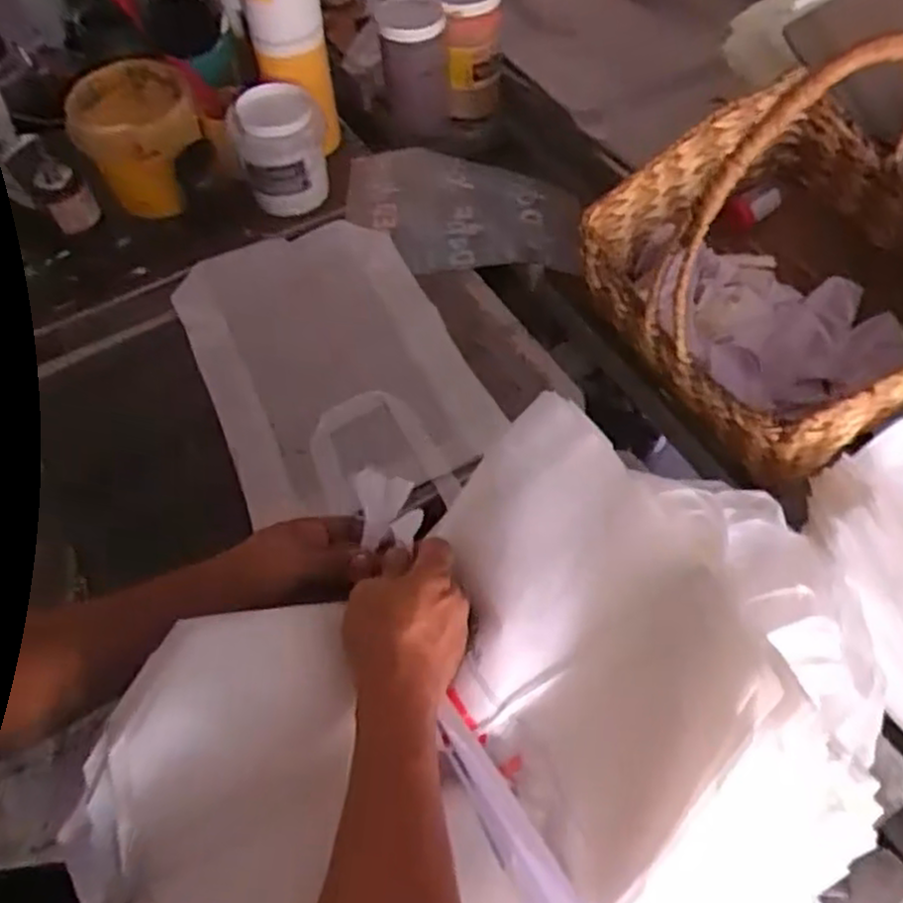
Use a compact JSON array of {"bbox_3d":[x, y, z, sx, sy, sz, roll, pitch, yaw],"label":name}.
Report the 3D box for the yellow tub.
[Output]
[{"bbox_3d":[-0.396,-0.393,0.977,0.155,0.144,0.158,-1,57,1],"label":"yellow tub"}]

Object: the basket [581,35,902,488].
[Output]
[{"bbox_3d":[0.358,-0.221,0.748,0.362,0.318,0.360,-25,59,-14],"label":"basket"}]

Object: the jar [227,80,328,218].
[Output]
[{"bbox_3d":[-0.221,-0.386,0.978,0.120,0.134,0.099,-10,57,-5],"label":"jar"}]

